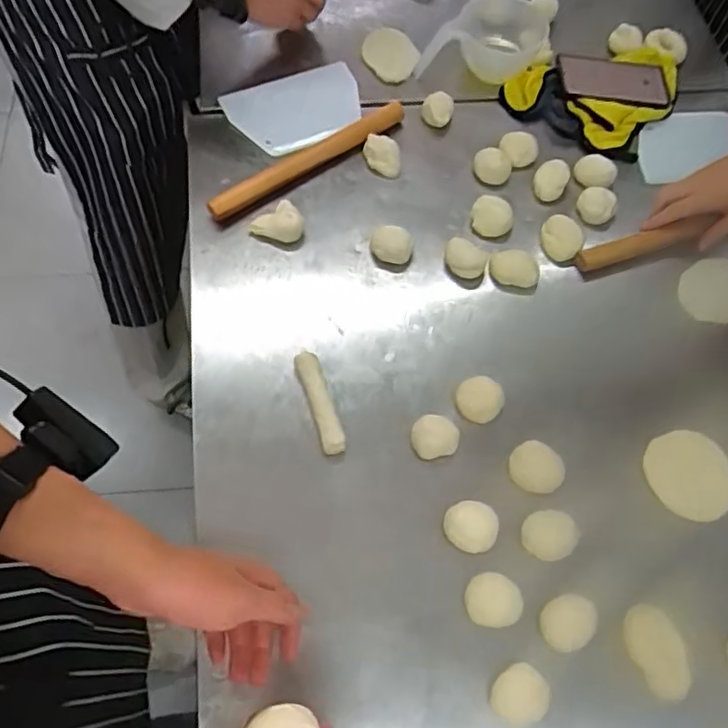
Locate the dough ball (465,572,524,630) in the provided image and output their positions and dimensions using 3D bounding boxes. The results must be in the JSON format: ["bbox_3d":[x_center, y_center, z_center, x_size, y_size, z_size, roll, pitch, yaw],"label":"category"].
[{"bbox_3d":[0.123,0.225,0.598,0.052,0.017,0.046,6,64,5],"label":"dough ball"}]

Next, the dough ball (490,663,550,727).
[{"bbox_3d":[0.139,0.296,0.561,0.046,0.027,0.048,-1,63,1],"label":"dough ball"}]

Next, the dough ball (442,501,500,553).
[{"bbox_3d":[0.105,0.162,0.621,0.051,0.025,0.045,0,64,1],"label":"dough ball"}]

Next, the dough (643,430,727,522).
[{"bbox_3d":[0.347,0.117,0.666,0.086,0.005,0.093,-1,63,1],"label":"dough"}]

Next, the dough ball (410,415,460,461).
[{"bbox_3d":[0.073,0.078,0.657,0.049,0.037,0.040,-21,67,-13],"label":"dough ball"}]

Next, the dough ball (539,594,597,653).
[{"bbox_3d":[0.193,0.242,0.588,0.055,0.023,0.046,-7,64,-2],"label":"dough ball"}]

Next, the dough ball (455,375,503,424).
[{"bbox_3d":[0.125,0.040,0.683,0.049,0.029,0.045,-1,63,1],"label":"dough ball"}]

